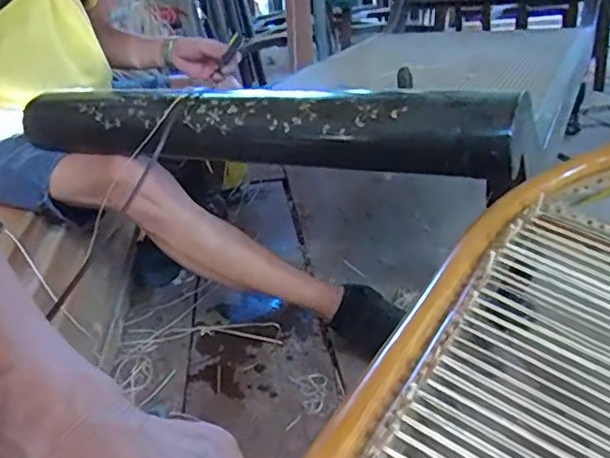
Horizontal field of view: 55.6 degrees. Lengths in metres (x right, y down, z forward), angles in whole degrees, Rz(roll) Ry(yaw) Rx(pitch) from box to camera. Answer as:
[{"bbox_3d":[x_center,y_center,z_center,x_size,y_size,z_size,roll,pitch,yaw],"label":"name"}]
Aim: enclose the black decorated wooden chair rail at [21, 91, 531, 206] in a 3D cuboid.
[{"bbox_3d":[-0.106,-0.135,0.788,0.768,0.091,0.101,11,28,32],"label":"black decorated wooden chair rail"}]

